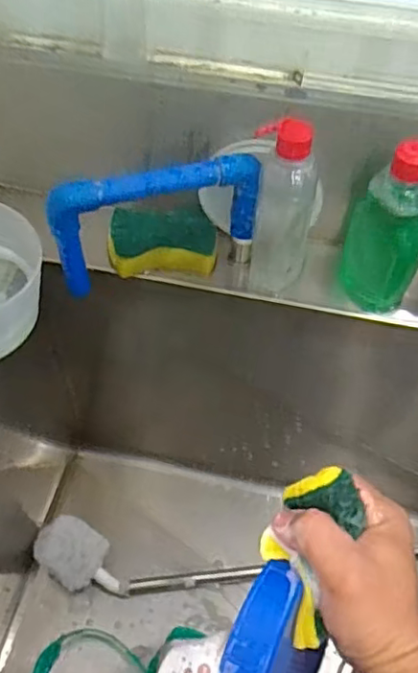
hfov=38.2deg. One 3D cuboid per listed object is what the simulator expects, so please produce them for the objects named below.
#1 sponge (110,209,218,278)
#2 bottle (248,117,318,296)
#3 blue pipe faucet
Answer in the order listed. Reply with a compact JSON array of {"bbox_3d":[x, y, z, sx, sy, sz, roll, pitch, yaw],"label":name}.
[{"bbox_3d":[-0.044,-0.090,0.577,0.099,0.025,0.063,-2,53,-4],"label":"sponge"},{"bbox_3d":[0.061,-0.110,0.522,0.060,0.159,0.053,19,55,11],"label":"bottle"},{"bbox_3d":[-0.043,-0.092,0.515,0.171,0.111,0.023,-14,55,-12],"label":"blue pipe faucet"}]

